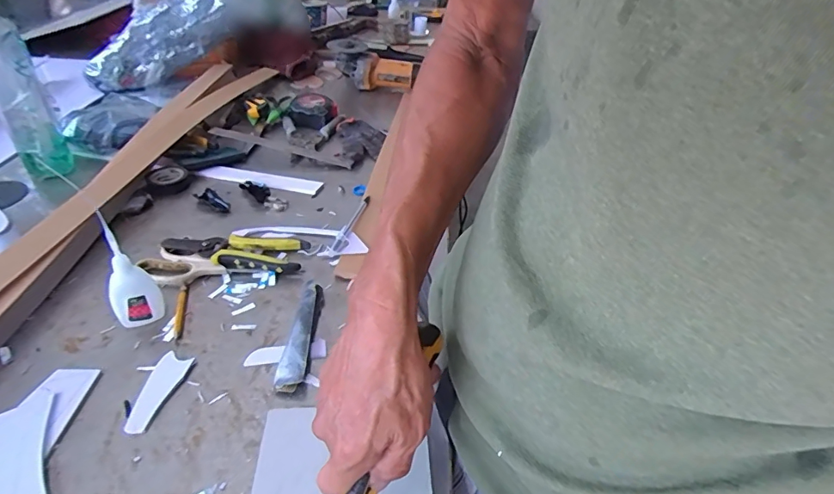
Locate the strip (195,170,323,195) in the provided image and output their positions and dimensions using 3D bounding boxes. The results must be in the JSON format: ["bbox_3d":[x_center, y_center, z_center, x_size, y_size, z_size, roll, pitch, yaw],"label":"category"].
[{"bbox_3d":[-0.243,-0.106,0.744,0.189,0.004,0.038,9,41,6],"label":"strip"}]

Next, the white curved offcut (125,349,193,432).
[{"bbox_3d":[-0.238,0.130,0.435,0.030,0.006,0.079,10,39,11],"label":"white curved offcut"}]

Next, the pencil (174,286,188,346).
[{"bbox_3d":[-0.253,0.070,0.513,0.009,0.005,0.089,-10,39,-14],"label":"pencil"}]

